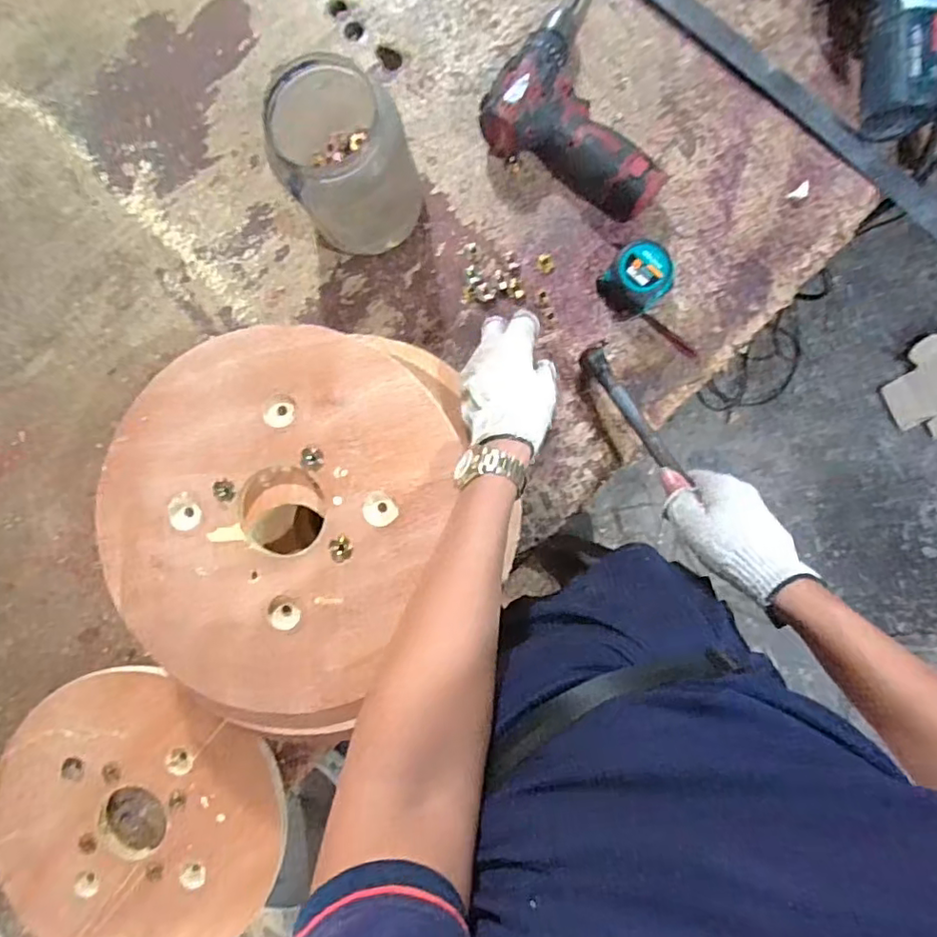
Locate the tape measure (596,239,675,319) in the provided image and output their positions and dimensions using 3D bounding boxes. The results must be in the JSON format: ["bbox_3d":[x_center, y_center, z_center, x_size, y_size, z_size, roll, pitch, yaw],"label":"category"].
[{"bbox_3d":[0.170,-0.191,0.588,0.063,0.041,0.059,0,90,3],"label":"tape measure"}]

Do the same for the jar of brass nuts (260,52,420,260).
[{"bbox_3d":[-0.111,-0.289,0.558,0.113,0.156,0.114,0,90,3],"label":"jar of brass nuts"}]

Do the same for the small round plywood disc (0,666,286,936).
[{"bbox_3d":[-0.357,0.379,0.630,0.309,0.017,0.306,0,90,3],"label":"small round plywood disc"}]

